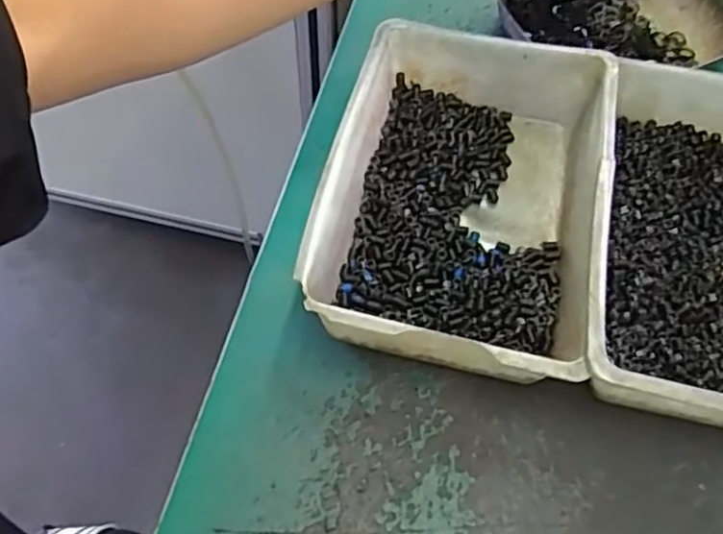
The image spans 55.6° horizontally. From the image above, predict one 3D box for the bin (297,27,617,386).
[{"bbox_3d":[0.055,-0.037,0.369,0.137,0.055,0.195,13,59,7],"label":"bin"}]

